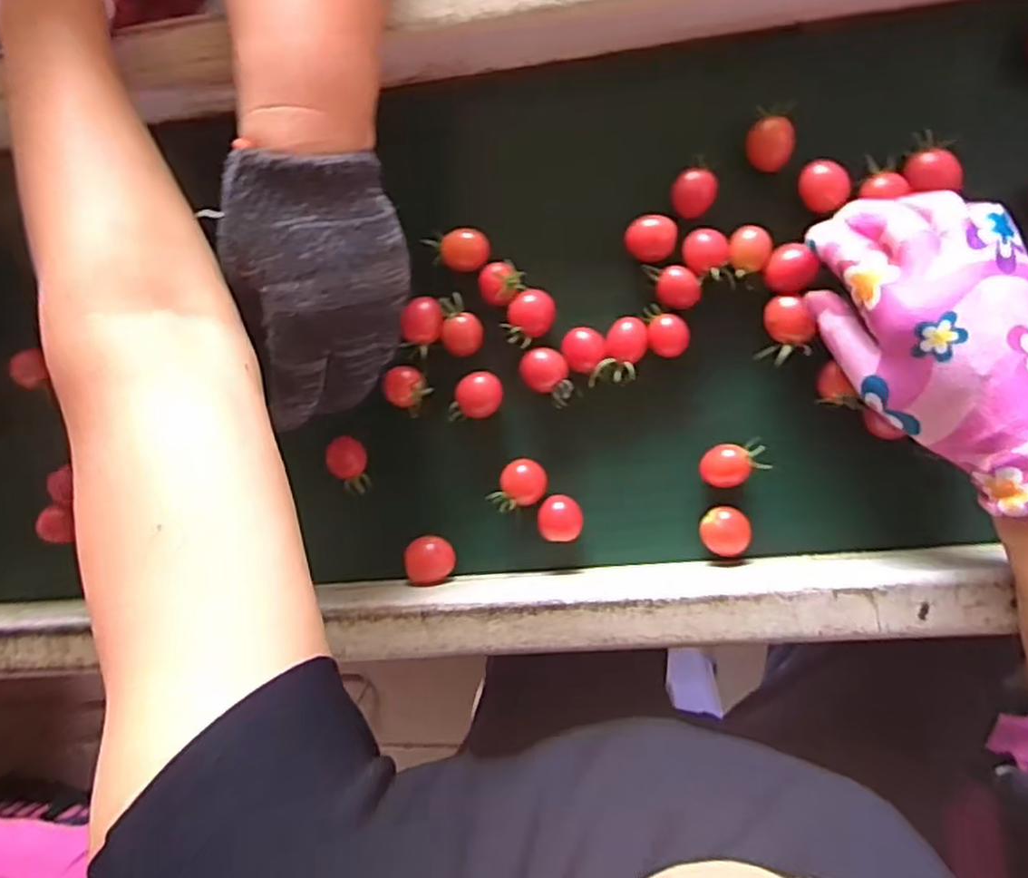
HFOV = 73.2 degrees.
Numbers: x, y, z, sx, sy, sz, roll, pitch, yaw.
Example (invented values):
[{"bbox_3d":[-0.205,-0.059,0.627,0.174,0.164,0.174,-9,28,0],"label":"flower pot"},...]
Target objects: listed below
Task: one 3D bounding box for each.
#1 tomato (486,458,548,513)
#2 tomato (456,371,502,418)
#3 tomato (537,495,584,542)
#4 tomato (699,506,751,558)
[{"bbox_3d":[0.005,0.029,0.423,0.027,0.028,0.034,30,95,8],"label":"tomato"},{"bbox_3d":[-0.020,-0.027,0.426,0.027,0.022,0.027,-2,90,9],"label":"tomato"},{"bbox_3d":[0.030,0.048,0.426,0.026,0.027,0.027,-4,90,9],"label":"tomato"},{"bbox_3d":[0.126,0.054,0.416,0.028,0.033,0.027,0,90,9],"label":"tomato"}]

